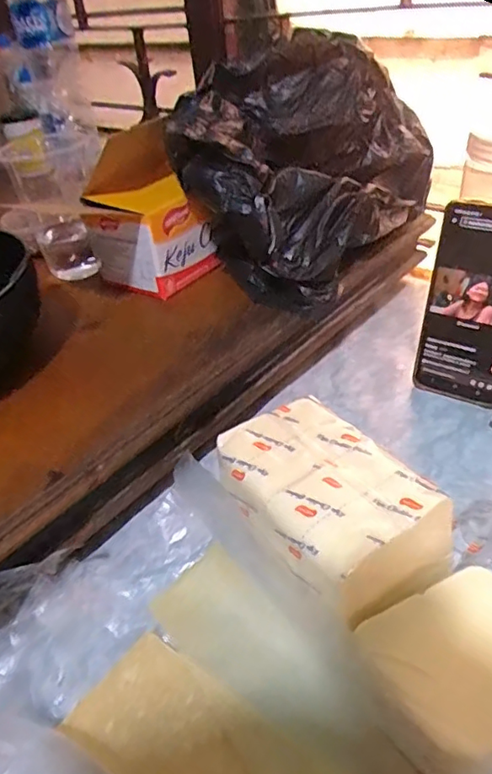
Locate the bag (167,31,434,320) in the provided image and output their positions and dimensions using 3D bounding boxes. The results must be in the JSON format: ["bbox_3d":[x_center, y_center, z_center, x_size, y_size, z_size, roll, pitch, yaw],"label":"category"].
[{"bbox_3d":[0.056,-0.212,0.534,0.159,0.171,0.260,19,44,30],"label":"bag"}]

